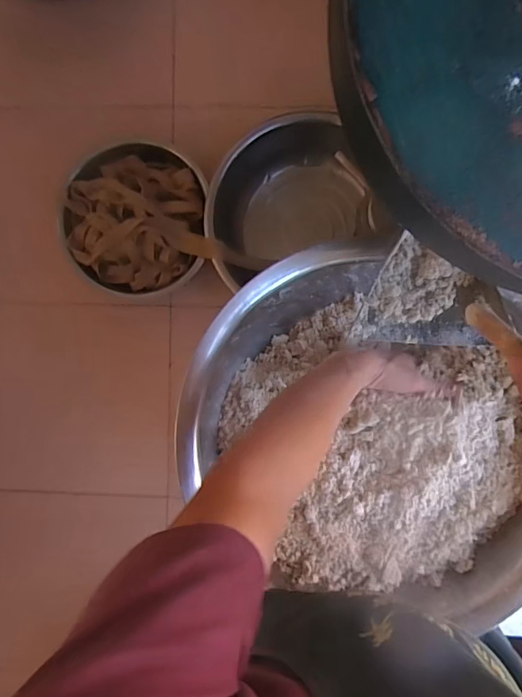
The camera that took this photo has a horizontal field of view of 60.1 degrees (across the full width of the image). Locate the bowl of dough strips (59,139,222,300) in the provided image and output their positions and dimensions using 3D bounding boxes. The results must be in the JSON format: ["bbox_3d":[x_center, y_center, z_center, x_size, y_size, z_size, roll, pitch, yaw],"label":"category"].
[{"bbox_3d":[-0.351,-0.367,1.311,0.409,0.174,0.402,0,93,3],"label":"bowl of dough strips"}]

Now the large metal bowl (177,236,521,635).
[{"bbox_3d":[0.128,0.095,0.569,0.430,0.142,0.396,0,93,3],"label":"large metal bowl"}]

